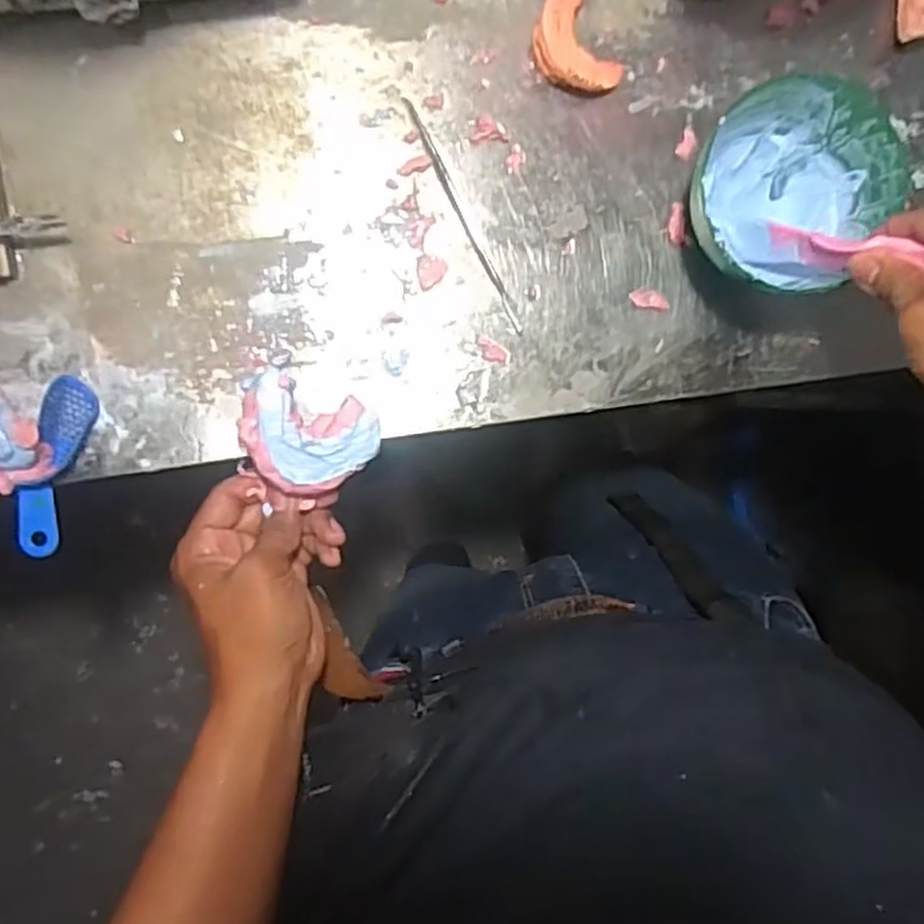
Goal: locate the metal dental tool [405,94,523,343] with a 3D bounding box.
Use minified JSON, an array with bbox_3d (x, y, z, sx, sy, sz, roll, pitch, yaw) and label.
[{"bbox_3d":[0.002,-0.156,0.494,0.007,0.004,0.161,-28,97,-3],"label":"metal dental tool"}]

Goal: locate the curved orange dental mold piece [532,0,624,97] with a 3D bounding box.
[{"bbox_3d":[0.070,-0.261,0.481,0.049,0.026,0.069,-29,99,-5],"label":"curved orange dental mold piece"}]

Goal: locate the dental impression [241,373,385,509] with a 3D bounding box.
[{"bbox_3d":[-0.089,-0.008,0.435,0.075,0.024,0.067,19,93,-7],"label":"dental impression"}]

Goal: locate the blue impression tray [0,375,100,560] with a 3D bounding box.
[{"bbox_3d":[-0.261,0.003,0.453,0.073,0.035,0.109,5,94,-9],"label":"blue impression tray"}]

